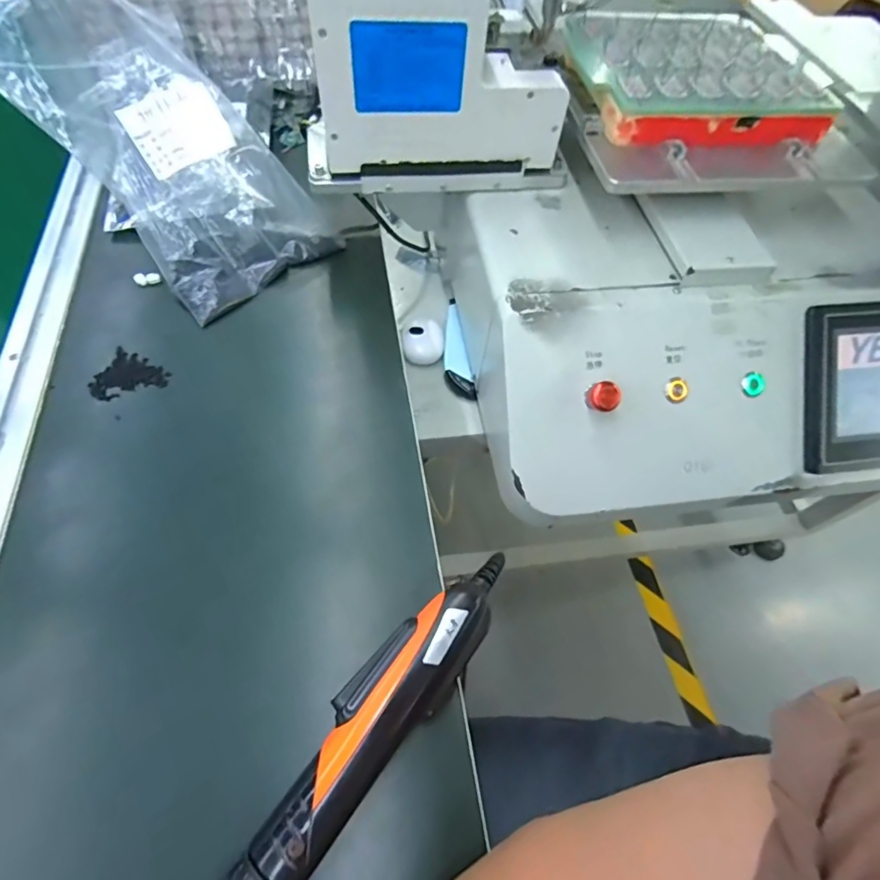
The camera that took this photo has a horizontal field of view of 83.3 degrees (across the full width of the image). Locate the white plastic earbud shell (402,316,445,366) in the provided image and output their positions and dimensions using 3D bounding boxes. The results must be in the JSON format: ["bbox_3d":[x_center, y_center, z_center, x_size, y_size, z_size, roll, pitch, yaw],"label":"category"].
[{"bbox_3d":[-0.018,-0.112,0.547,0.044,0.025,0.050,4,60,-1],"label":"white plastic earbud shell"}]

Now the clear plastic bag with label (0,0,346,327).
[{"bbox_3d":[-0.244,-0.266,0.455,0.165,0.045,0.280,-44,110,-18],"label":"clear plastic bag with label"}]

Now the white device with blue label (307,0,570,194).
[{"bbox_3d":[-0.005,-0.325,0.423,0.224,0.161,0.131,-4,60,-6],"label":"white device with blue label"}]

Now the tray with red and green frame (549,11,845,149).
[{"bbox_3d":[0.219,-0.334,0.448,0.201,0.035,0.188,-9,61,-8],"label":"tray with red and green frame"}]

